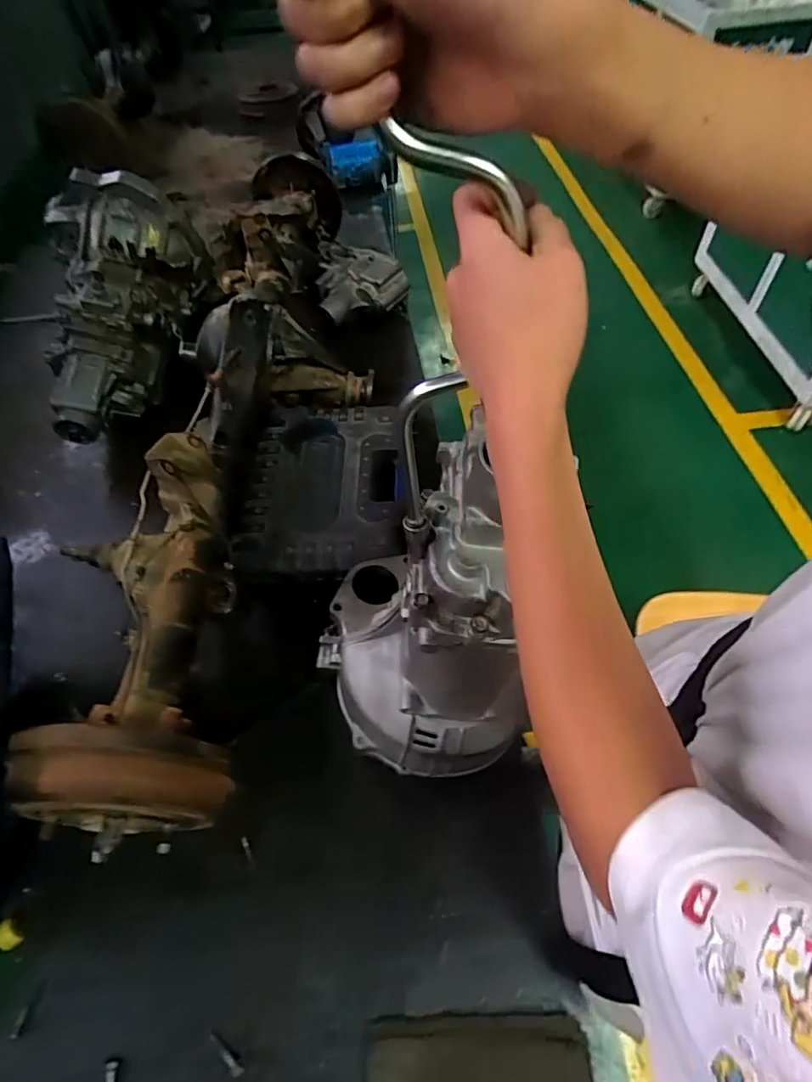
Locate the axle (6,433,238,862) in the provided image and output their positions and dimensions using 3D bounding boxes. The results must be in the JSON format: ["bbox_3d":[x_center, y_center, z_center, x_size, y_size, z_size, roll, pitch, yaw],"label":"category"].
[{"bbox_3d":[-0.328,0.098,0.679,0.188,0.173,0.482,-13,56,-5],"label":"axle"}]

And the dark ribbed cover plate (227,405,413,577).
[{"bbox_3d":[-0.145,-0.112,0.902,0.285,0.049,0.371,-2,55,2],"label":"dark ribbed cover plate"}]

